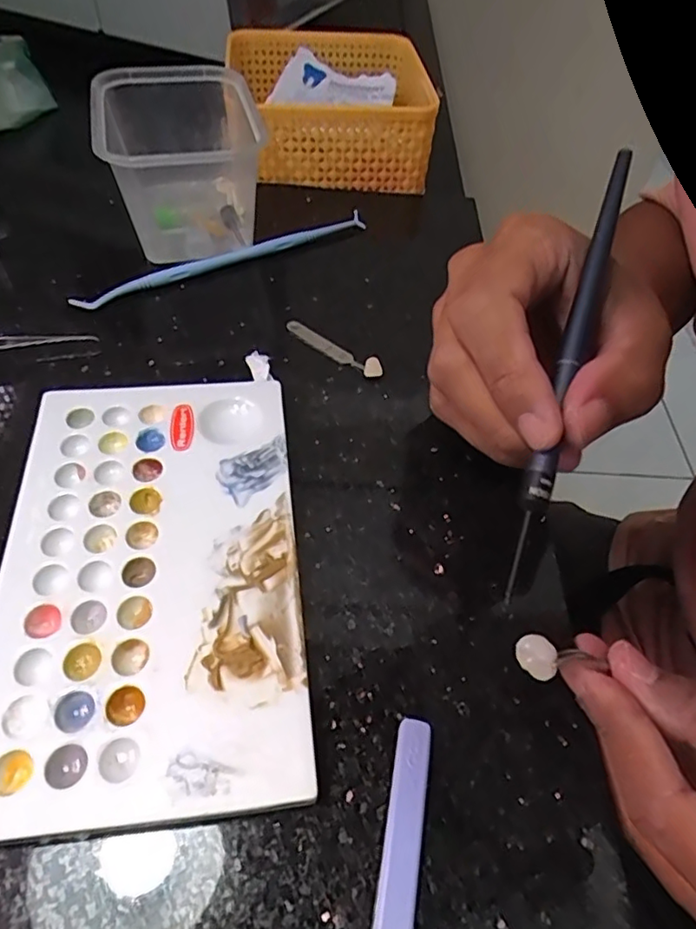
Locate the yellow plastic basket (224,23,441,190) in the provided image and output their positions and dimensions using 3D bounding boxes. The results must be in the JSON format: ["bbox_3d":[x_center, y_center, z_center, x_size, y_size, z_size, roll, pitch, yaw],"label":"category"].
[{"bbox_3d":[-0.010,-0.246,0.399,0.121,0.053,0.138,-5,53,-9],"label":"yellow plastic basket"}]

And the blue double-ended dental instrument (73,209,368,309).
[{"bbox_3d":[-0.061,-0.110,0.304,0.163,0.005,0.010,-25,58,-22],"label":"blue double-ended dental instrument"}]

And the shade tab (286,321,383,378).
[{"bbox_3d":[-0.007,-0.054,0.269,0.055,0.006,0.010,34,57,20],"label":"shade tab"}]

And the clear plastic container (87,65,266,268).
[{"bbox_3d":[-0.086,-0.160,0.307,0.077,0.059,0.109,-10,54,-13],"label":"clear plastic container"}]

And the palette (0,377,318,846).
[{"bbox_3d":[-0.065,0.032,0.193,0.093,0.012,0.153,-4,53,-7],"label":"palette"}]

